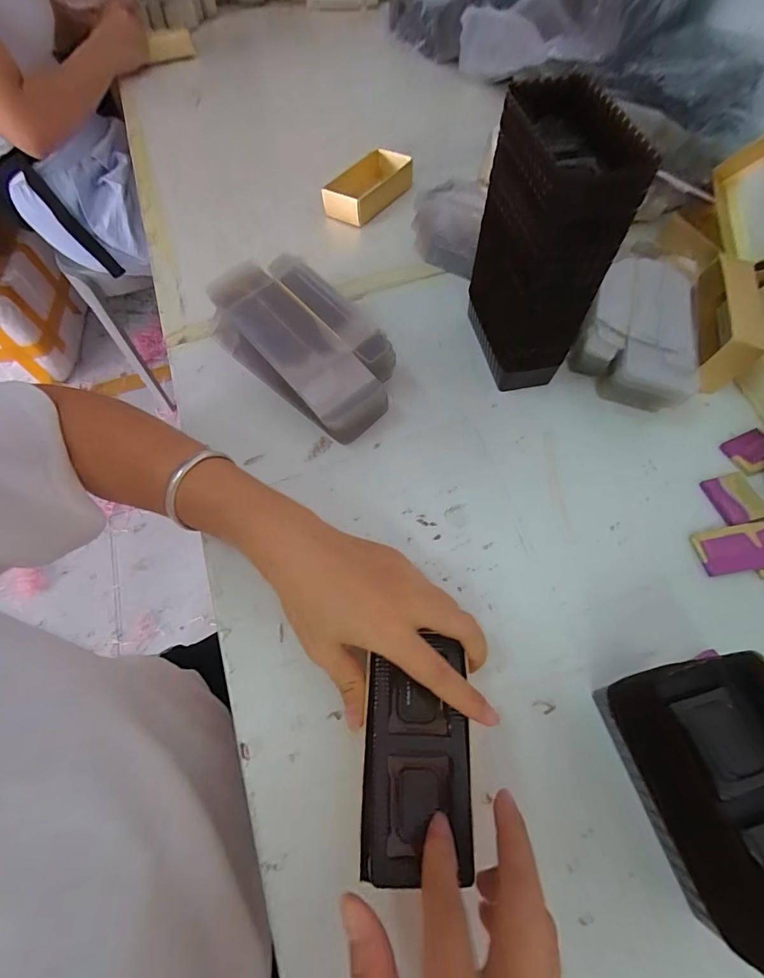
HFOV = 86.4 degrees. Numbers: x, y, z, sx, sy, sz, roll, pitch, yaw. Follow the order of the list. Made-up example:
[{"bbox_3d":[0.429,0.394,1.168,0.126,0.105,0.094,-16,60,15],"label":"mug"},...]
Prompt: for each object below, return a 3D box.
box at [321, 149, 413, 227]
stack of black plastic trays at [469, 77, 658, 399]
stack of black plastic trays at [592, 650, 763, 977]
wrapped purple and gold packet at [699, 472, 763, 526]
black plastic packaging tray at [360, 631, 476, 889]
[{"bbox_3d":[-0.019,-0.378,0.507,0.068,0.032,0.112,38,70,20],"label":"box"},{"bbox_3d":[0.113,-0.174,0.315,0.068,0.178,0.108,-9,62,-2],"label":"stack of black plastic trays"},{"bbox_3d":[0.165,0.148,0.196,0.058,0.082,0.116,-15,63,-5],"label":"stack of black plastic trays"},{"bbox_3d":[0.269,0.007,0.308,0.035,0.004,0.039,-14,63,-5],"label":"wrapped purple and gold packet"},{"bbox_3d":[0.019,0.137,0.214,0.055,0.009,0.103,0,62,3],"label":"black plastic packaging tray"}]

